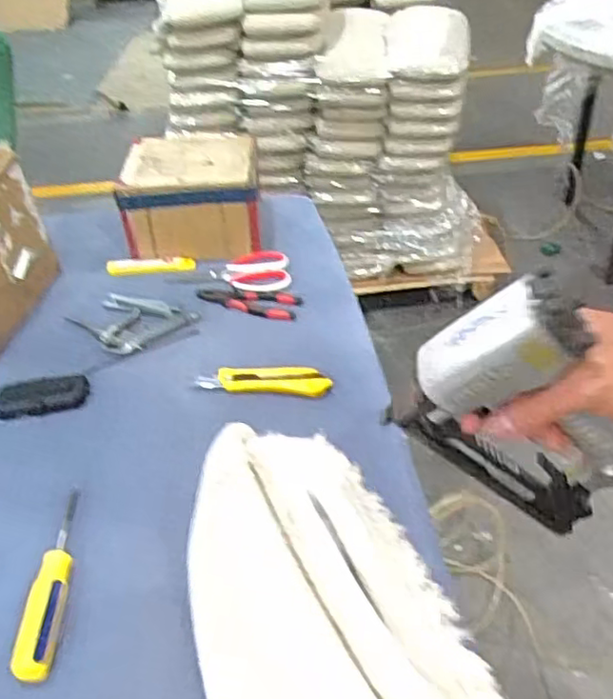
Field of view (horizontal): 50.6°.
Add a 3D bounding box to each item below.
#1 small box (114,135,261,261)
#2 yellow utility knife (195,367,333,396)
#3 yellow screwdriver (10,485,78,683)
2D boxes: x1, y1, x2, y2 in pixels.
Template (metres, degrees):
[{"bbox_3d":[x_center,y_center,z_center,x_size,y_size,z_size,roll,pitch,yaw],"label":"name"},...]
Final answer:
[{"bbox_3d":[-0.185,-0.256,1.102,0.218,0.140,0.215,-4,38,0],"label":"small box"},{"bbox_3d":[-0.053,0.036,0.820,0.165,0.018,0.032,1,39,7],"label":"yellow utility knife"},{"bbox_3d":[-0.232,0.208,0.609,0.031,0.026,0.200,-4,38,0],"label":"yellow screwdriver"}]

